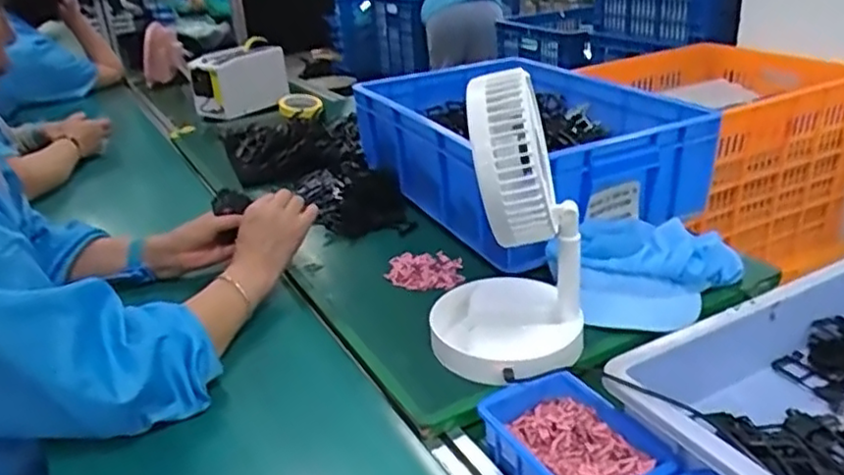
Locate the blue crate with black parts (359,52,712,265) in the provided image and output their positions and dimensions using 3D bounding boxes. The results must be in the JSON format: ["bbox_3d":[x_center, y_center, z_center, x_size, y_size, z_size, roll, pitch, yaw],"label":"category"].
[{"bbox_3d":[0.143,-0.141,1.034,0.335,0.159,0.494,-19,28,-26],"label":"blue crate with black parts"}]

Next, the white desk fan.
[{"bbox_3d":[0.076,-0.020,0.667,0.155,0.279,0.166,-4,25,6],"label":"white desk fan"}]

